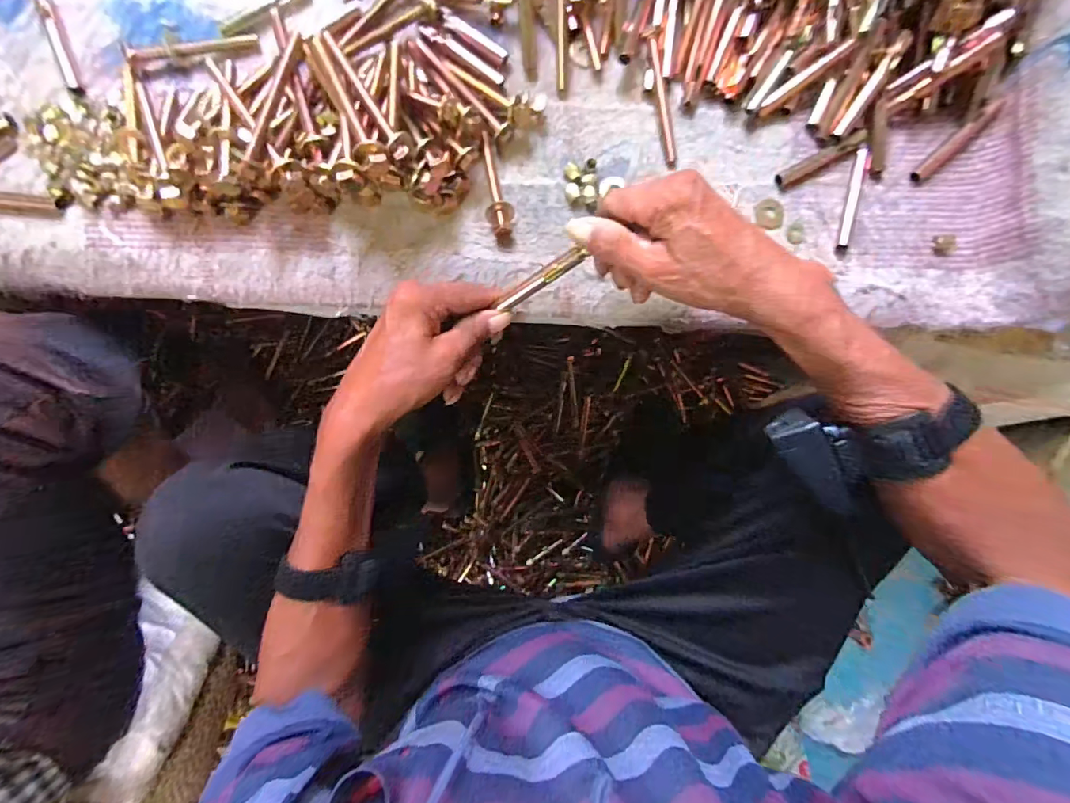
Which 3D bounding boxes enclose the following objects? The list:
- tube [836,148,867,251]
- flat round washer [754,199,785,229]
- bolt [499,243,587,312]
[{"bbox_3d":[0.271,-0.172,0.399,0.010,0.012,0.087,10,90,-3],"label":"tube"},{"bbox_3d":[0.205,-0.163,0.408,0.025,0.004,0.026,-36,92,-2],"label":"flat round washer"},{"bbox_3d":[0.006,-0.087,0.331,0.066,0.008,0.011,-29,93,28],"label":"bolt"}]

